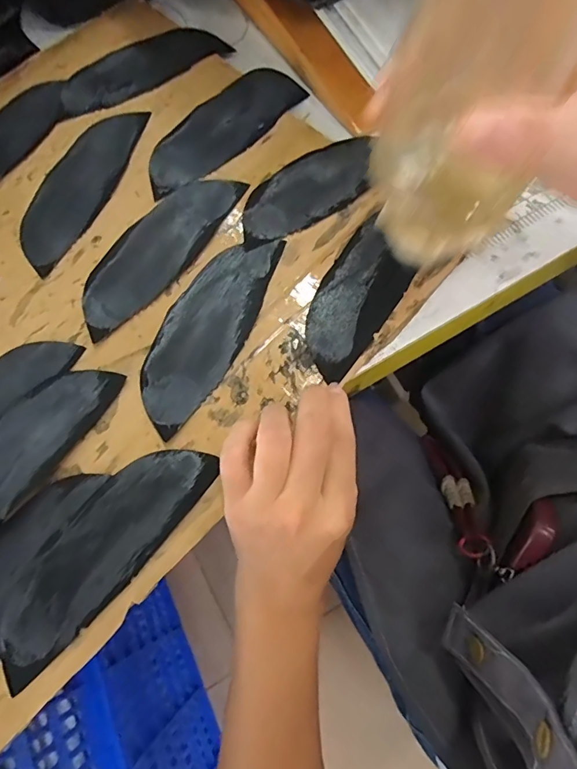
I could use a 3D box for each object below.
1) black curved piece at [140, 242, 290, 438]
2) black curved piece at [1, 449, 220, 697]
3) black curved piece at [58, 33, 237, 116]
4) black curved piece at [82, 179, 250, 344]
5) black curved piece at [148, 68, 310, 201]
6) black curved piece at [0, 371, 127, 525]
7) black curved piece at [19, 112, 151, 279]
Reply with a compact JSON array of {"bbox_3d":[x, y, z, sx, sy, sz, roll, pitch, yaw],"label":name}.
[{"bbox_3d":[-0.050,-0.036,0.278,0.049,0.004,0.133,25,74,10],"label":"black curved piece"},{"bbox_3d":[-0.099,0.085,0.241,0.047,0.004,0.137,38,77,13],"label":"black curved piece"},{"bbox_3d":[-0.112,-0.243,0.349,0.130,0.005,0.047,-30,73,-7],"label":"black curved piece"},{"bbox_3d":[-0.085,-0.090,0.299,0.051,0.004,0.135,40,78,14],"label":"black curved piece"},{"bbox_3d":[-0.048,-0.184,0.324,0.134,0.007,0.043,-40,75,-10],"label":"black curved piece"},{"bbox_3d":[-0.153,0.039,0.253,0.043,0.013,0.131,32,76,12],"label":"black curved piece"},{"bbox_3d":[-0.145,-0.139,0.318,0.049,0.004,0.135,23,74,9],"label":"black curved piece"}]

